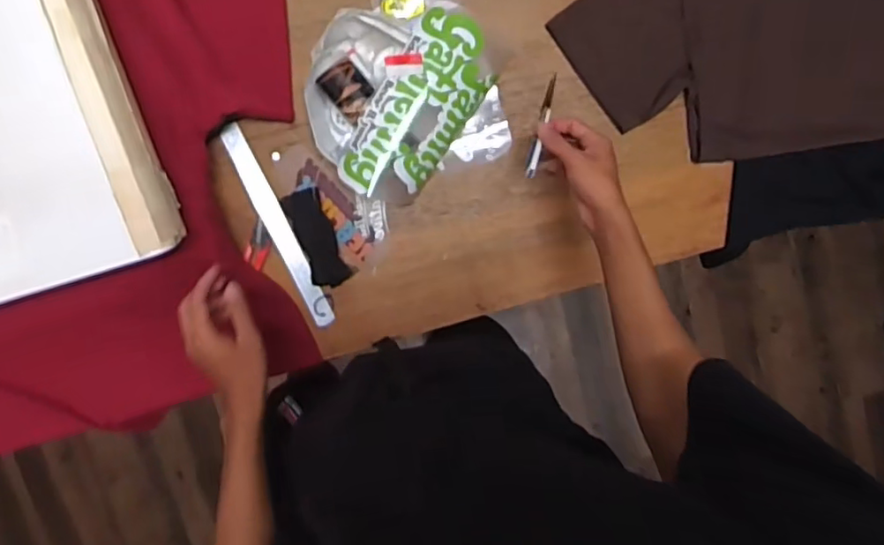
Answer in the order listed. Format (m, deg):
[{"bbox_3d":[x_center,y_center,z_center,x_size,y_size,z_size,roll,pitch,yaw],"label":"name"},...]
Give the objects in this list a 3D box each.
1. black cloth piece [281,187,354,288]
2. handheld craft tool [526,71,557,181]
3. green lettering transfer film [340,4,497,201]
[{"bbox_3d":[-0.161,-0.042,0.761,0.046,0.017,0.128,-18,99,1],"label":"black cloth piece"},{"bbox_3d":[0.115,-0.168,0.677,0.011,0.016,0.123,15,89,-4],"label":"handheld craft tool"},{"bbox_3d":[-0.023,-0.195,0.720,0.105,0.057,0.234,31,97,-7],"label":"green lettering transfer film"}]

